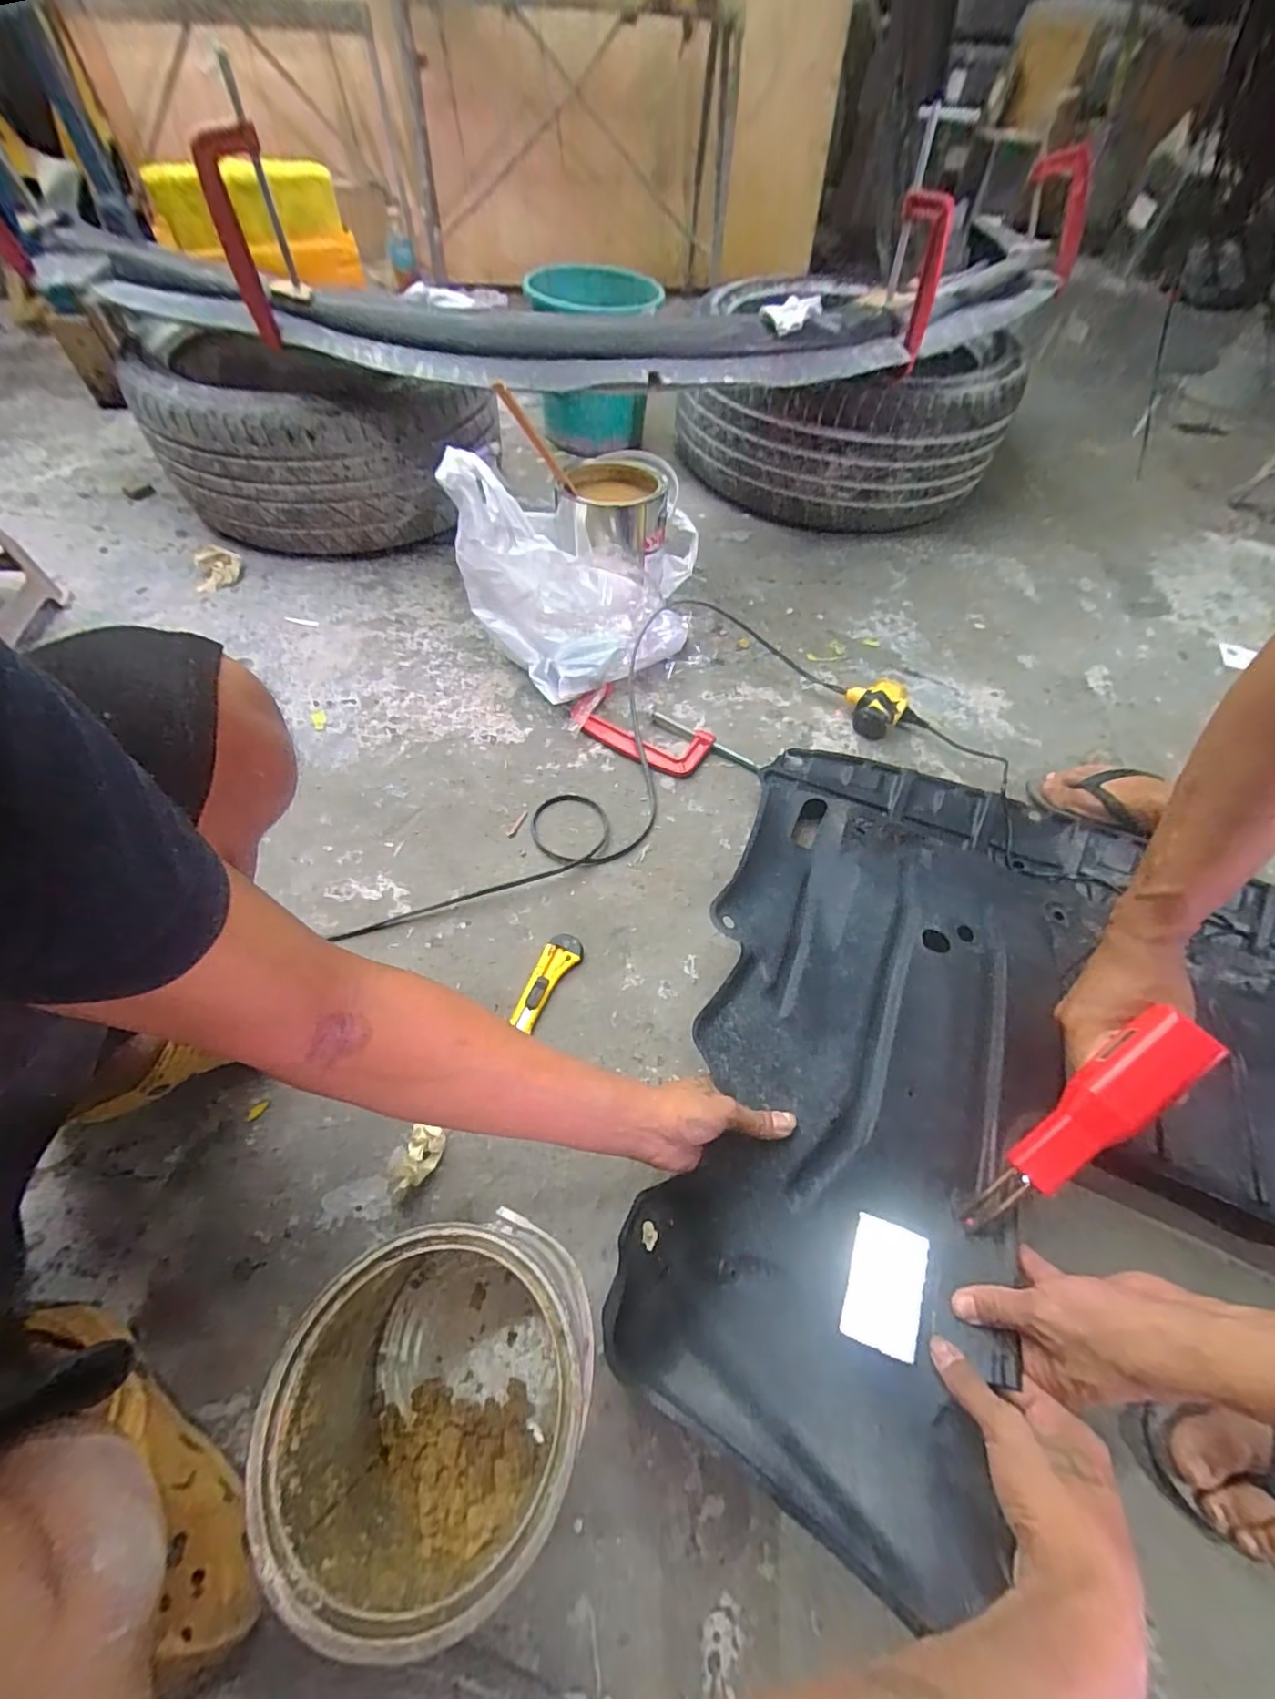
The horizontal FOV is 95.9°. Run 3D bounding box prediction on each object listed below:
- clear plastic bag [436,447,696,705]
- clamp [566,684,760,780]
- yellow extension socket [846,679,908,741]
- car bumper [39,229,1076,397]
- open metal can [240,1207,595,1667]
[{"bbox_3d":[-0.052,-0.421,0.853,0.248,0.251,0.339,40,64,20],"label":"clear plastic bag"},{"bbox_3d":[0.034,-0.158,0.822,0.269,0.023,0.098,25,58,13],"label":"clamp"},{"bbox_3d":[0.362,-0.212,0.862,0.085,0.043,0.090,-4,57,-6],"label":"yellow extension socket"},{"bbox_3d":[0.037,-0.844,0.899,1.684,0.113,0.338,-13,59,-12],"label":"car bumper"},{"bbox_3d":[-0.118,0.347,0.380,0.167,0.201,0.156,-6,57,-7],"label":"open metal can"}]

